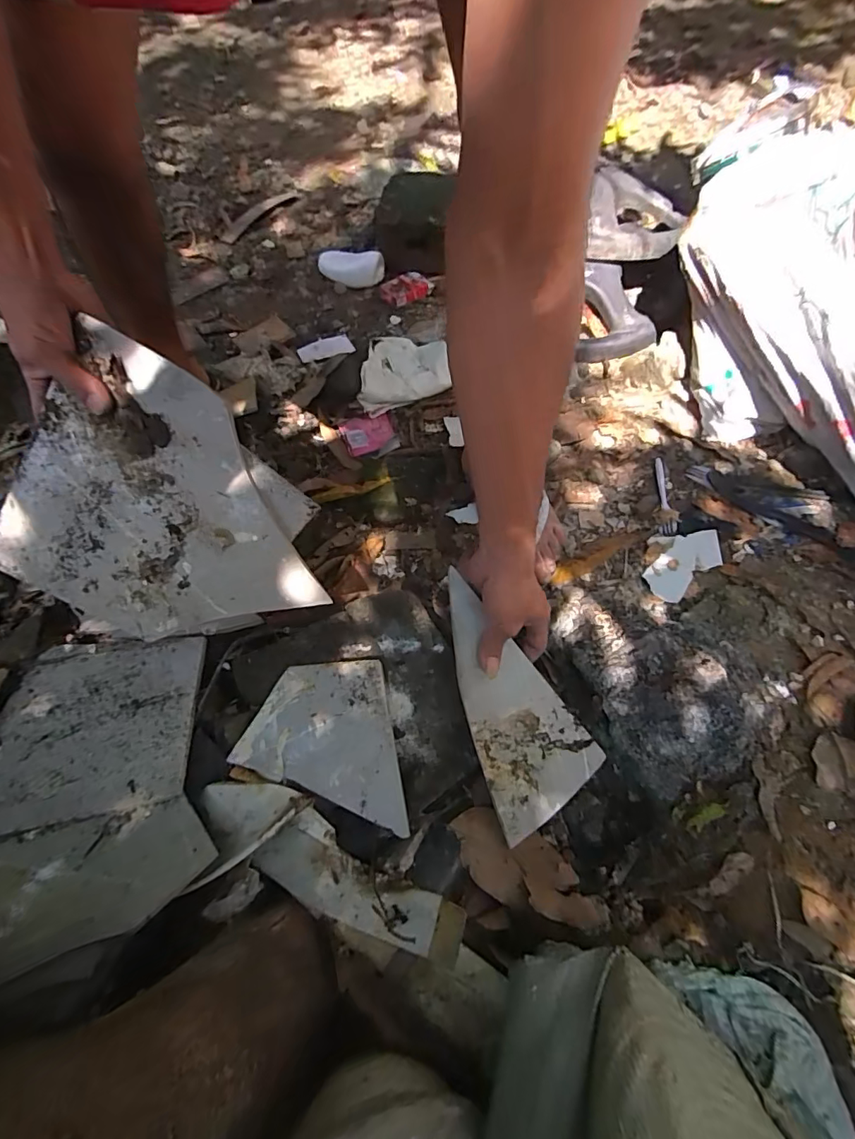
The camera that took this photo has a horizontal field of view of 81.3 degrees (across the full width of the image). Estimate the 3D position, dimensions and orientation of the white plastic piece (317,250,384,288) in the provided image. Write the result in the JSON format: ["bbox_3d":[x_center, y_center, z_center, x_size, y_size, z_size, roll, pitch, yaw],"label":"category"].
[{"bbox_3d":[-0.162,-0.627,1.035,0.136,0.023,0.067,14,109,12],"label":"white plastic piece"}]

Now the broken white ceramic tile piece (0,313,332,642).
[{"bbox_3d":[-0.251,-0.043,0.498,0.288,0.009,0.263,31,104,-12],"label":"broken white ceramic tile piece"}]

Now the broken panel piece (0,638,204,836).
[{"bbox_3d":[-0.397,0.178,0.593,0.245,0.007,0.224,-13,49,1],"label":"broken panel piece"}]

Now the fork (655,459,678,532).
[{"bbox_3d":[0.357,-0.114,0.746,0.021,0.018,0.143,9,66,3],"label":"fork"}]

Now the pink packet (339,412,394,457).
[{"bbox_3d":[-0.101,-0.233,0.849,0.087,0.006,0.070,-20,68,-10],"label":"pink packet"}]

